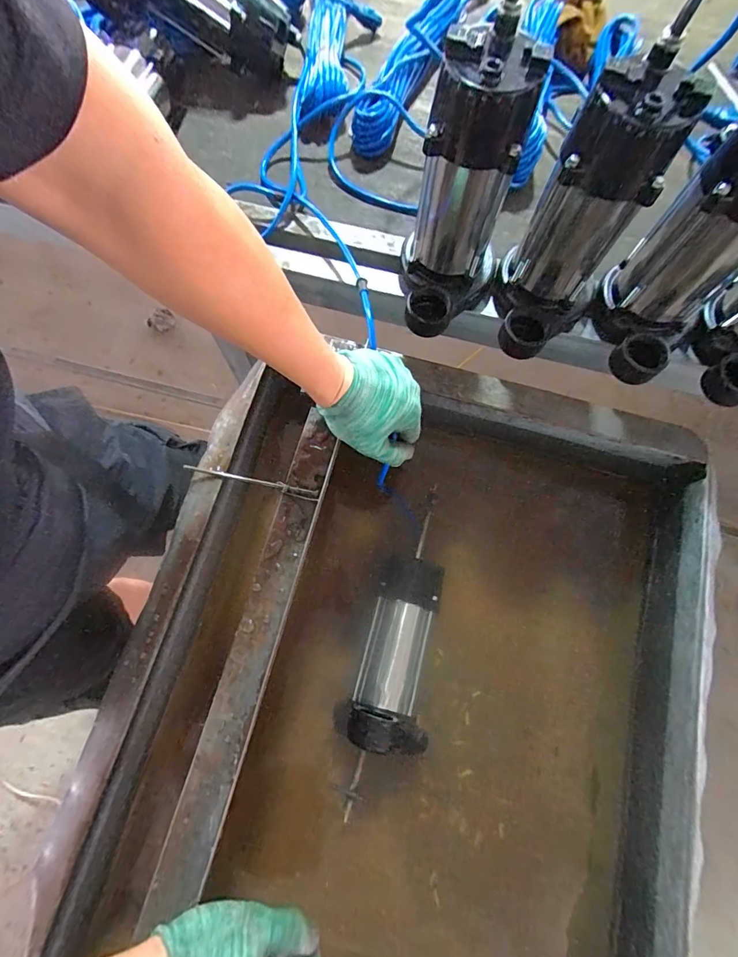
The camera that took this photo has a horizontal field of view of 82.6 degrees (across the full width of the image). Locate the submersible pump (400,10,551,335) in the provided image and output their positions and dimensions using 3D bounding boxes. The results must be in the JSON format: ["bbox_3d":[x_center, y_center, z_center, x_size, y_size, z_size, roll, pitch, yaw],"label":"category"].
[{"bbox_3d":[0.091,-0.282,0.440,0.109,0.229,0.142,21,74,5],"label":"submersible pump"}]

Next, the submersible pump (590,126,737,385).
[{"bbox_3d":[0.331,-0.220,0.428,0.114,0.231,0.146,-5,74,-3],"label":"submersible pump"}]

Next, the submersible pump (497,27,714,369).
[{"bbox_3d":[0.208,-0.251,0.433,0.112,0.229,0.137,34,76,8],"label":"submersible pump"}]

